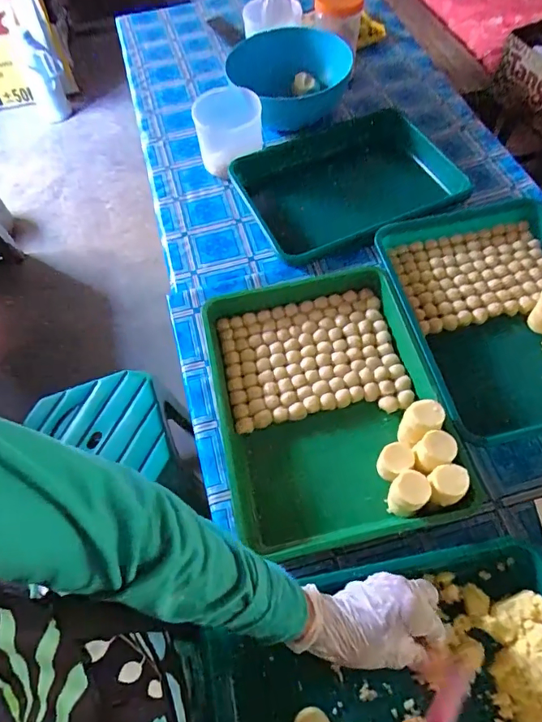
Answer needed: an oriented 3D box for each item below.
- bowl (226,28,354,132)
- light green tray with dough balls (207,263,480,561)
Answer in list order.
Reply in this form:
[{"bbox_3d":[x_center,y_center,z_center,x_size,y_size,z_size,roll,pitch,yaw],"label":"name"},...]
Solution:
[{"bbox_3d":[0.037,-0.557,0.928,0.212,0.110,0.228,-2,60,3],"label":"bowl"},{"bbox_3d":[0.067,0.044,0.592,0.275,0.077,0.358,-11,60,-2],"label":"light green tray with dough balls"}]

